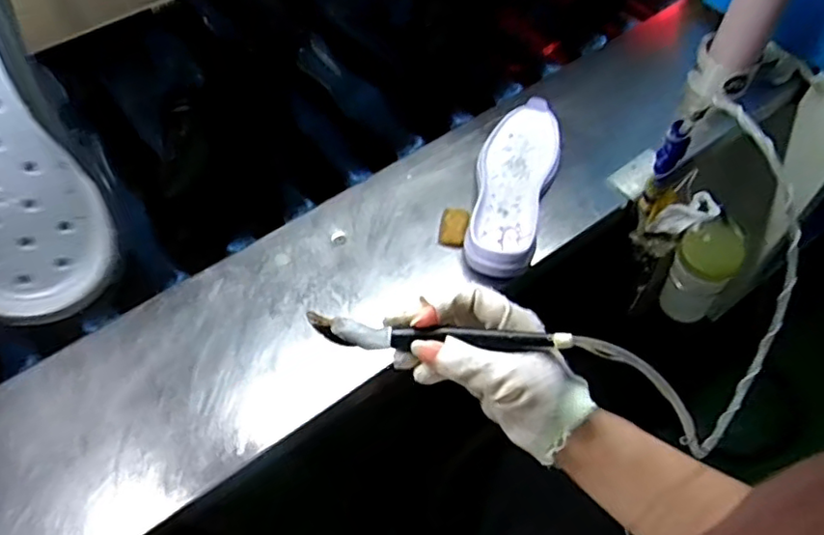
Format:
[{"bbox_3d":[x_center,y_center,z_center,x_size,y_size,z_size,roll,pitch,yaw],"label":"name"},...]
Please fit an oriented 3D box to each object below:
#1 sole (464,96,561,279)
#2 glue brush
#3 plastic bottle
[{"bbox_3d":[0.128,-0.105,0.793,0.100,0.048,0.272,13,57,9],"label":"sole"},{"bbox_3d":[0.017,0.043,0.392,0.164,0.024,0.015,2,54,3],"label":"glue brush"},{"bbox_3d":[0.399,0.008,0.855,0.074,0.141,0.080,0,56,0],"label":"plastic bottle"}]

